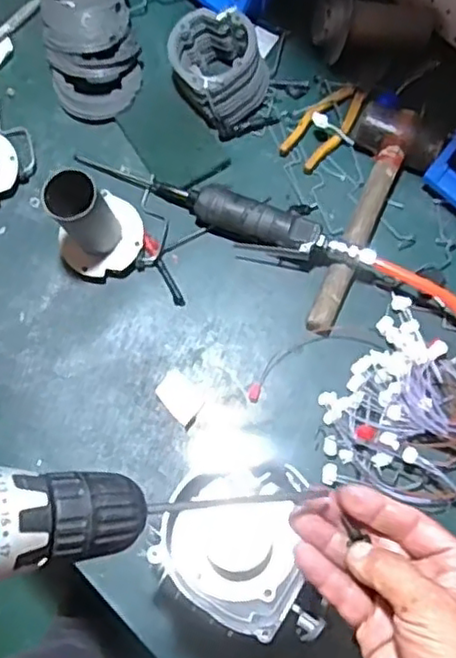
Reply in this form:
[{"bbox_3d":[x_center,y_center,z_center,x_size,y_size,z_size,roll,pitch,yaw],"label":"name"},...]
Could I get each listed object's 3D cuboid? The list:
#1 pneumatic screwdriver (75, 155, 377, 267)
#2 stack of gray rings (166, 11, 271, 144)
[{"bbox_3d":[-0.016,-0.138,0.746,0.362,0.050,0.048,22,74,5],"label":"pneumatic screwdriver"},{"bbox_3d":[-0.015,-0.306,0.782,0.119,0.077,0.107,27,74,6],"label":"stack of gray rings"}]

